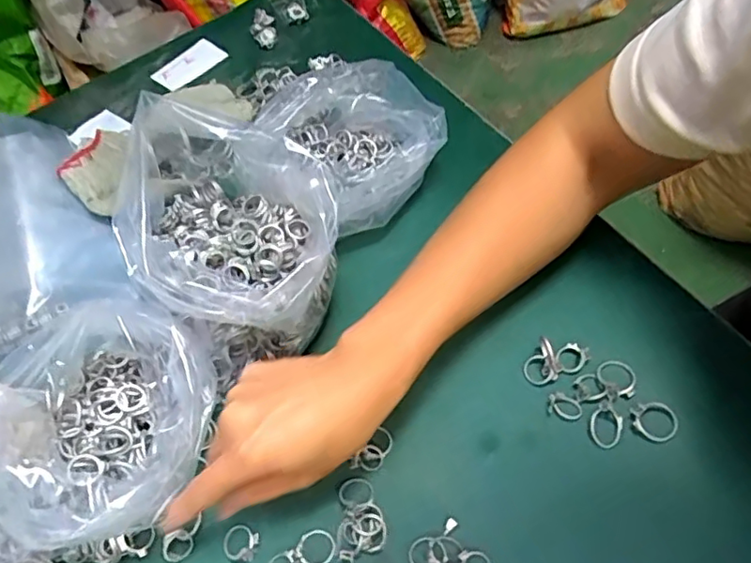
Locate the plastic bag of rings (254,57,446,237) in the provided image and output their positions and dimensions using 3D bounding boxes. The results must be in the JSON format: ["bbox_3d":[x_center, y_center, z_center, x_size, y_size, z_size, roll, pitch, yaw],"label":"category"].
[{"bbox_3d":[-0.017,-0.121,0.481,0.121,0.057,0.142,-35,56,-13],"label":"plastic bag of rings"}]

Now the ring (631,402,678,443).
[{"bbox_3d":[0.166,0.082,0.349,0.024,0.004,0.025,-4,66,8],"label":"ring"}]

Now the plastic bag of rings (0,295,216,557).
[{"bbox_3d":[-0.171,0.088,0.366,0.143,0.074,0.144,10,59,19],"label":"plastic bag of rings"}]

